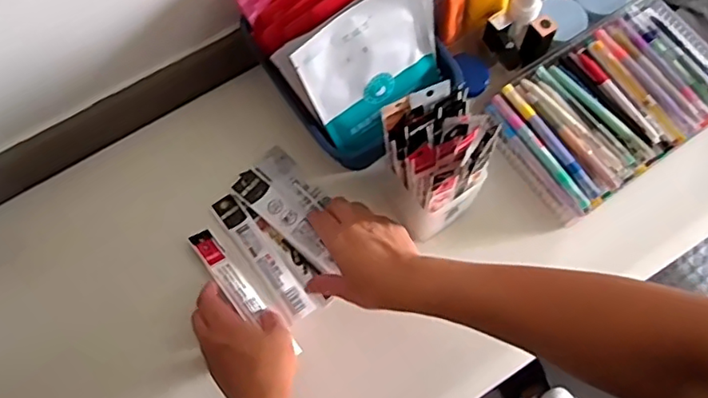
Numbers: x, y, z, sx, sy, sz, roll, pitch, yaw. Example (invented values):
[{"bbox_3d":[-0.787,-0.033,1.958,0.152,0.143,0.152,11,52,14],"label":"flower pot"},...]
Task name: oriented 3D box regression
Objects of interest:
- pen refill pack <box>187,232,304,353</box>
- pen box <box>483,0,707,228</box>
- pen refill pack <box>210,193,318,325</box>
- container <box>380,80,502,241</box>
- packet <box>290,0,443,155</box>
[{"bbox_3d":[-0.113,0.095,0.586,0.026,0.006,0.161,-31,71,-35],"label":"pen refill pack"},{"bbox_3d":[0.285,-0.107,0.637,0.255,0.037,0.163,-32,73,-10],"label":"pen box"},{"bbox_3d":[-0.098,0.060,0.612,0.031,0.006,0.157,-35,73,-11],"label":"pen refill pack"},{"bbox_3d":[0.077,-0.030,0.556,0.082,0.173,0.086,-34,73,-10],"label":"container"},{"bbox_3d":[0.018,-0.121,0.541,0.130,0.148,0.010,-36,56,-4],"label":"packet"}]

